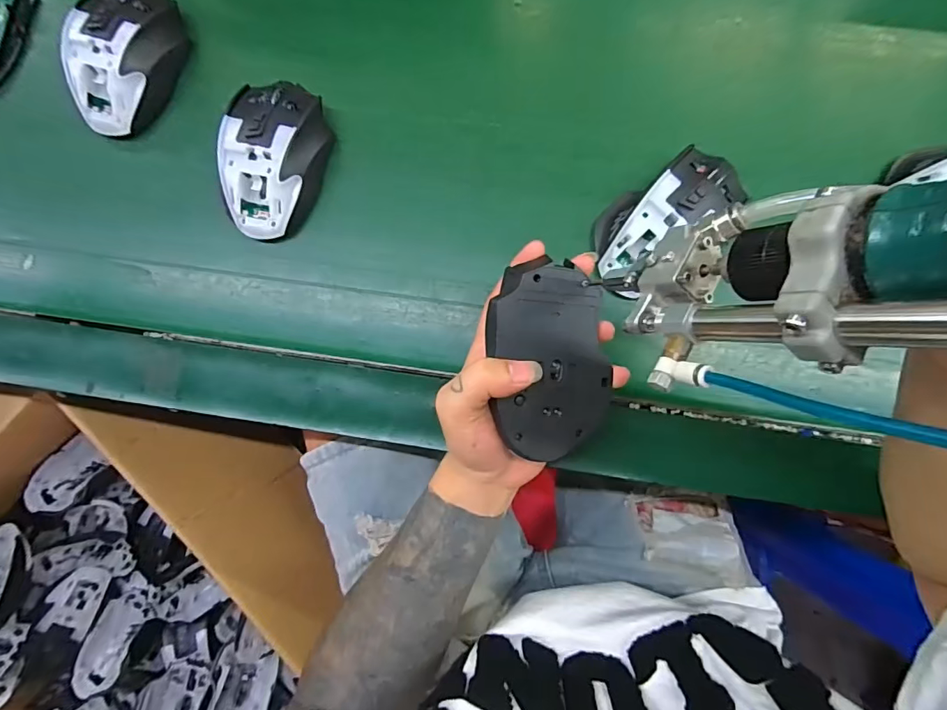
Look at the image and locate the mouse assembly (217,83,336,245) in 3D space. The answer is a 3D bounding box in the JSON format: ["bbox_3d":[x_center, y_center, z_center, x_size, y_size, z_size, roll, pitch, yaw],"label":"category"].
[{"bbox_3d":[-0.147,-0.145,0.349,0.063,0.034,0.111,7,84,2],"label":"mouse assembly"}]

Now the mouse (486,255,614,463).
[{"bbox_3d":[0.041,0.002,0.293,0.069,0.040,0.109,-13,98,-15],"label":"mouse"}]

